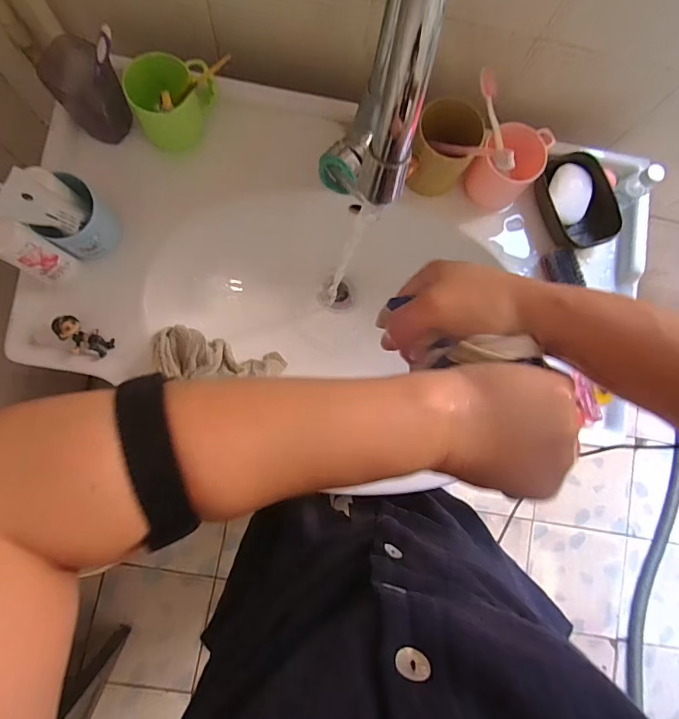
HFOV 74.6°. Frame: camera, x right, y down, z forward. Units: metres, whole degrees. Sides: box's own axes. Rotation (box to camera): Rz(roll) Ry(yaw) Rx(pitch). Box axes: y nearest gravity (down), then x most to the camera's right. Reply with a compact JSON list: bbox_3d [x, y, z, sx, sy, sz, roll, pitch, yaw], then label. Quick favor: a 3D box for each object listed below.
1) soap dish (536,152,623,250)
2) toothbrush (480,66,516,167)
[{"bbox_3d":[0.318,-0.215,0.605,0.098,0.035,0.128,-16,85,-7],"label":"soap dish"},{"bbox_3d":[0.189,-0.282,0.535,0.016,0.139,0.019,-46,45,-8],"label":"toothbrush"}]

